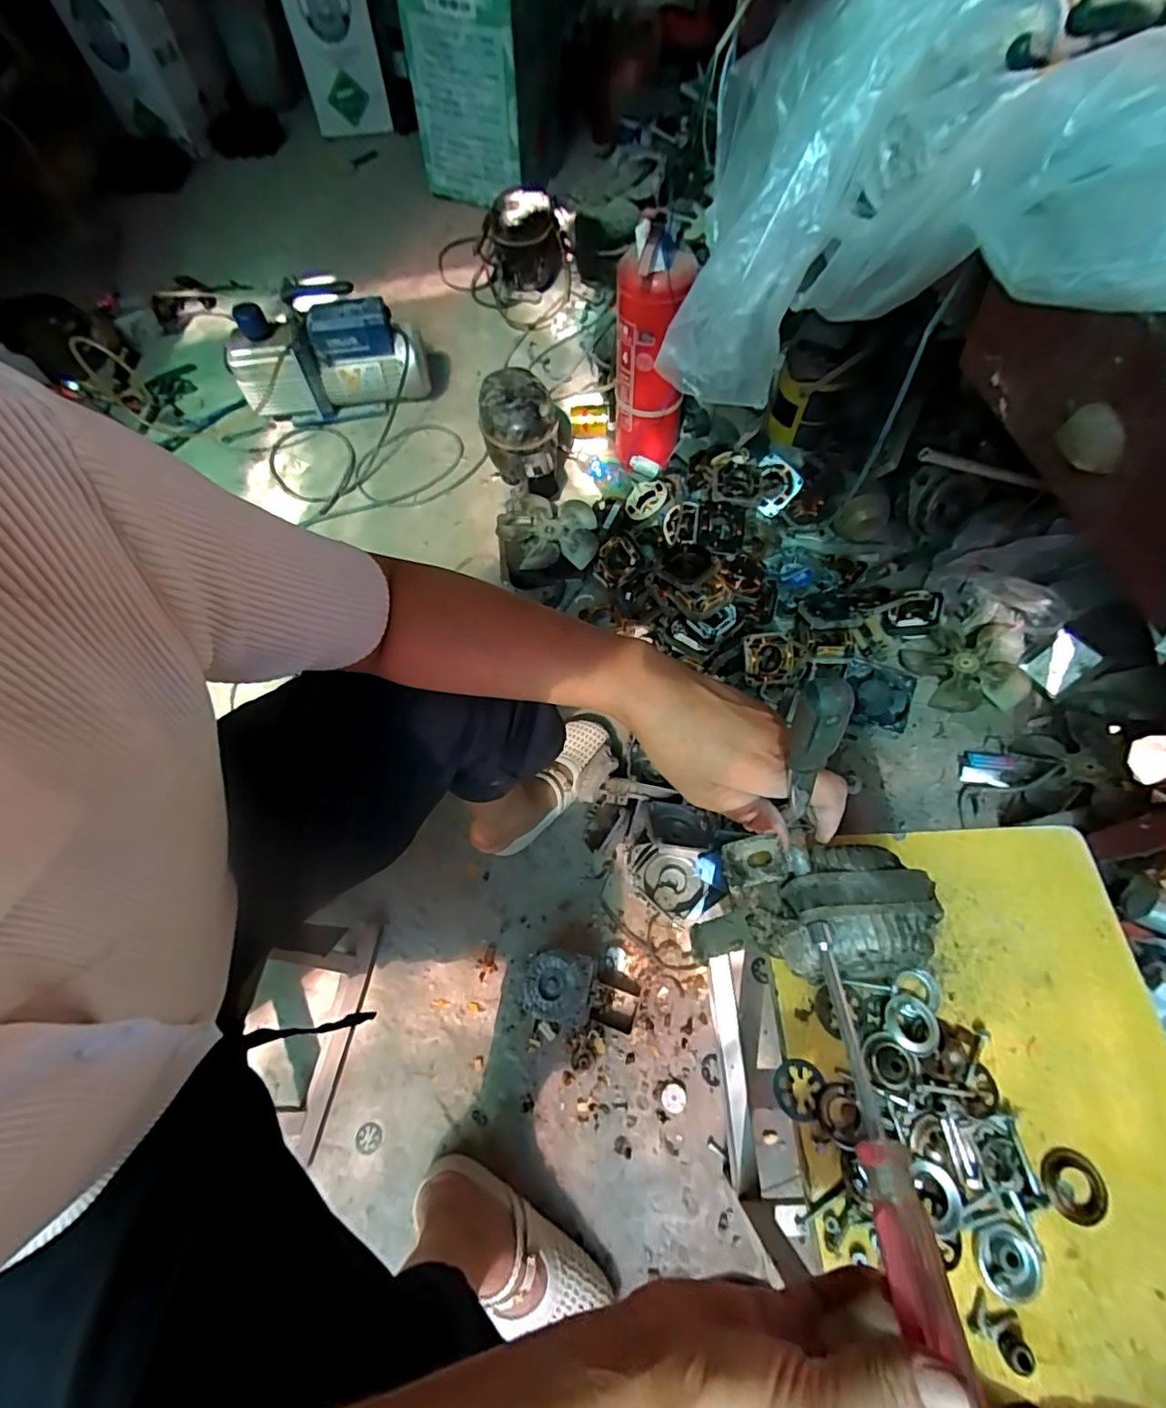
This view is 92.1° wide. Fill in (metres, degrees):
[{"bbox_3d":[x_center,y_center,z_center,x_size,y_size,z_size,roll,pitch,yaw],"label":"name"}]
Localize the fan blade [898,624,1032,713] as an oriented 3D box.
[{"bbox_3d":[0.638,-0.060,0.935,0.162,0.049,0.152,-8,63,-4],"label":"fan blade"}]

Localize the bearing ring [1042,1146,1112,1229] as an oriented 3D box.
[{"bbox_3d":[0.284,0.278,0.324,0.034,0.004,0.033,-1,64,2],"label":"bearing ring"}]

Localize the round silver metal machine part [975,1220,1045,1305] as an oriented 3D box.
[{"bbox_3d":[0.234,0.308,0.309,0.031,0.007,0.033,-1,64,2],"label":"round silver metal machine part"}]

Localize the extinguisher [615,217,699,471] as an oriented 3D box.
[{"bbox_3d":[0.119,-0.605,0.998,0.113,0.371,0.125,-13,63,-6],"label":"extinguisher"}]

